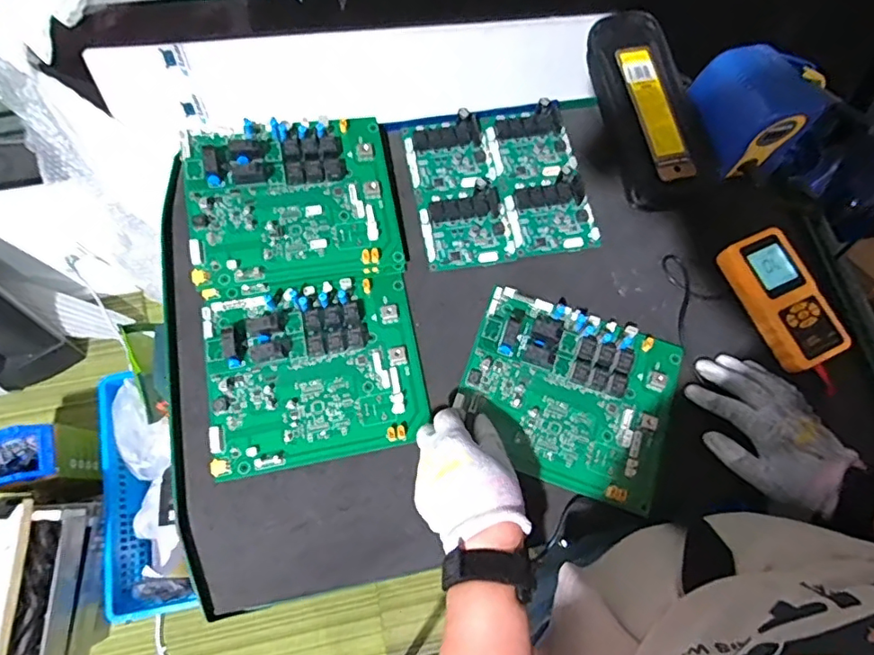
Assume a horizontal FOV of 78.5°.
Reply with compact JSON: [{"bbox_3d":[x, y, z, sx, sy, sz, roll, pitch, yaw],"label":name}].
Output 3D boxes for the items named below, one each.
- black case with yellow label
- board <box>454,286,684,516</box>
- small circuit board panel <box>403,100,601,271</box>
[{"bbox_3d":[0.238,-0.242,0.599,0.091,0.049,0.221,-13,74,-5],"label":"black case with yellow label"},{"bbox_3d":[0.127,0.060,0.513,0.196,0.026,0.168,19,73,4],"label":"board"},{"bbox_3d":[0.068,-0.159,0.590,0.184,0.019,0.177,-10,73,-5],"label":"small circuit board panel"}]

